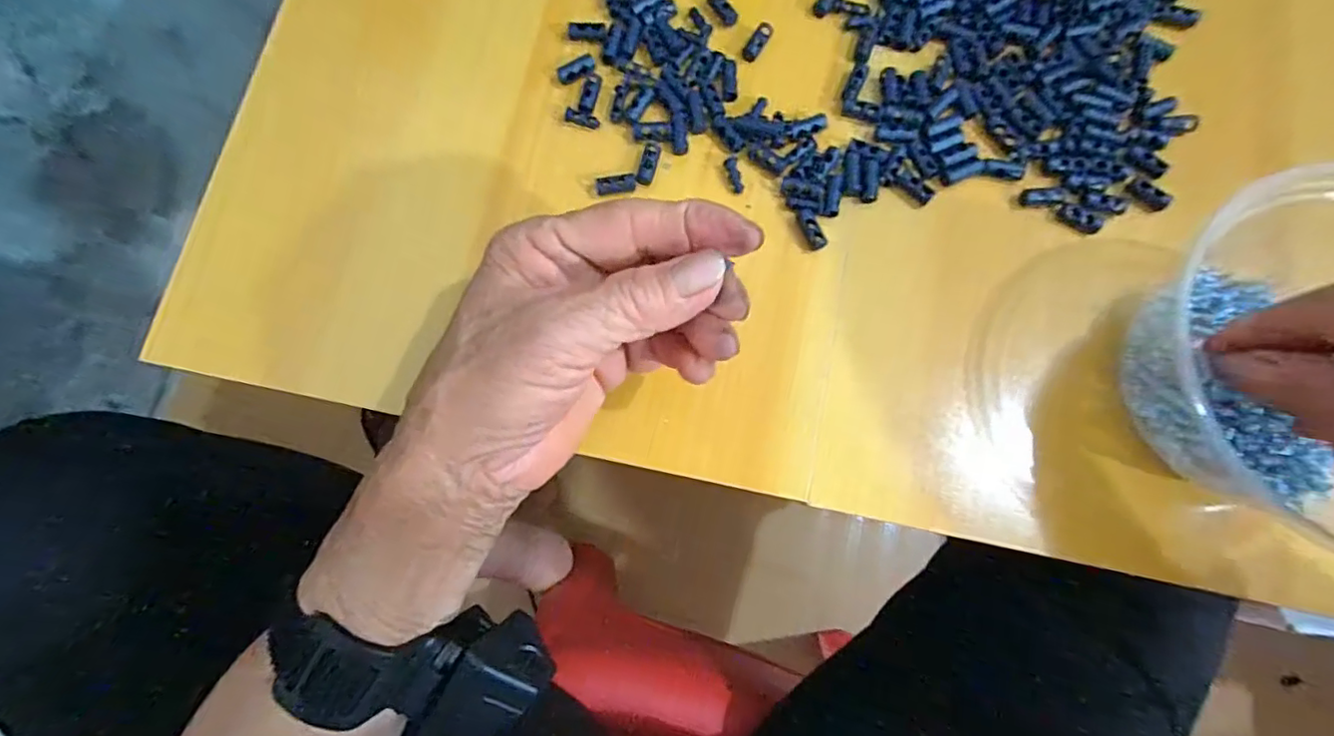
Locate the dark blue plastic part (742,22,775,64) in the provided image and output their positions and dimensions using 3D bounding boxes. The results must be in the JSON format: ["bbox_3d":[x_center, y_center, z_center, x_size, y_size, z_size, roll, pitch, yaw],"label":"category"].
[{"bbox_3d":[0.044,-0.158,0.277,0.008,0.004,0.022,31,81,6],"label":"dark blue plastic part"}]

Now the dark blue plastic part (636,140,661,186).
[{"bbox_3d":[-0.008,-0.096,0.265,0.007,0.004,0.023,15,80,3],"label":"dark blue plastic part"}]

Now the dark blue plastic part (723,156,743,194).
[{"bbox_3d":[0.031,-0.090,0.265,0.006,0.004,0.017,-13,80,-2],"label":"dark blue plastic part"}]

